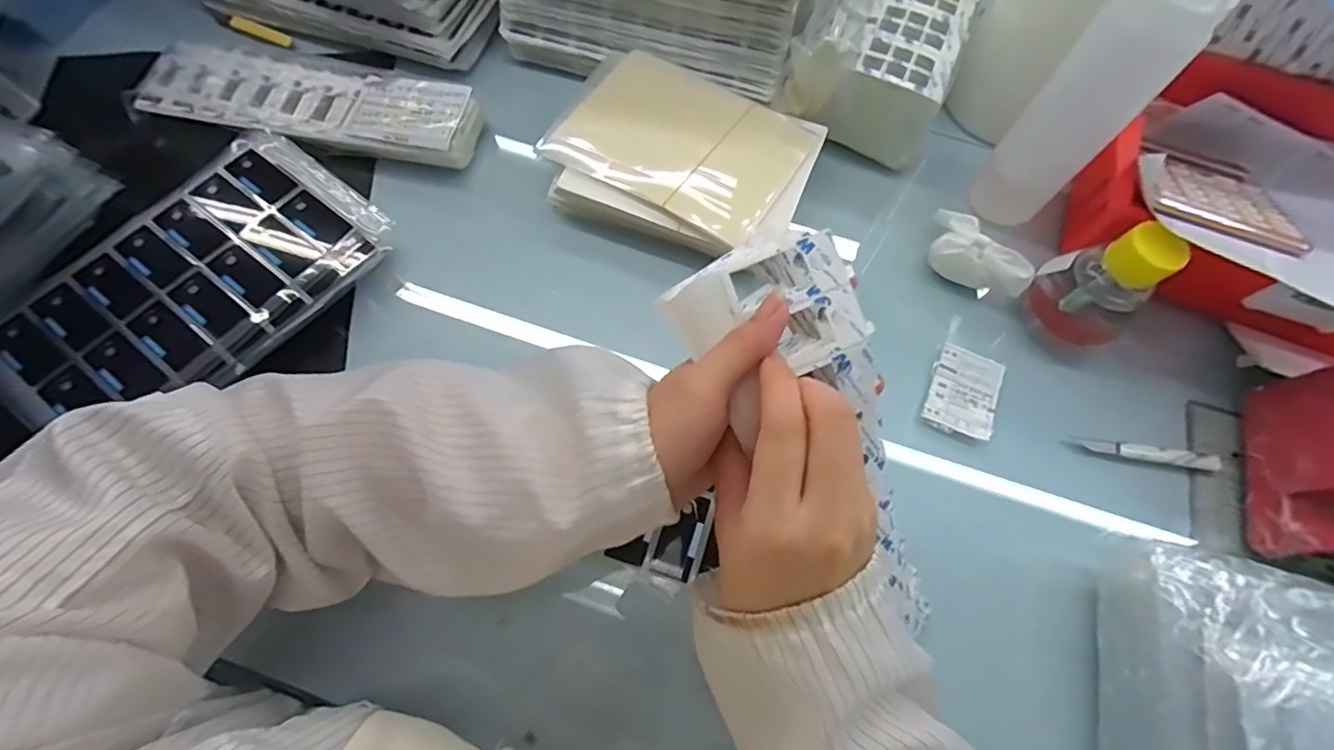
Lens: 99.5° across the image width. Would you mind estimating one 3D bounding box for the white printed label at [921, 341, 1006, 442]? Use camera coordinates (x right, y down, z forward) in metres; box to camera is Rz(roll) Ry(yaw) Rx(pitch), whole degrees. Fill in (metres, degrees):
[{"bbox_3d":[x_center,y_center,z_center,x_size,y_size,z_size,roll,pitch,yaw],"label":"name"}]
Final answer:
[{"bbox_3d":[0.234,0.014,0.444,0.050,0.005,0.072,24,69,7],"label":"white printed label"}]

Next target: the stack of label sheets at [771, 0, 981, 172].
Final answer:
[{"bbox_3d":[0.207,-0.322,0.513,0.135,0.085,0.247,25,69,7],"label":"stack of label sheets"}]

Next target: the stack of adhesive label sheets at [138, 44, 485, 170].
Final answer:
[{"bbox_3d":[-0.307,-0.243,0.500,0.291,0.028,0.086,9,68,1],"label":"stack of adhesive label sheets"}]

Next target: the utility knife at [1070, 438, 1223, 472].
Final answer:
[{"bbox_3d":[0.366,0.059,0.427,0.103,0.011,0.014,10,68,1],"label":"utility knife"}]

